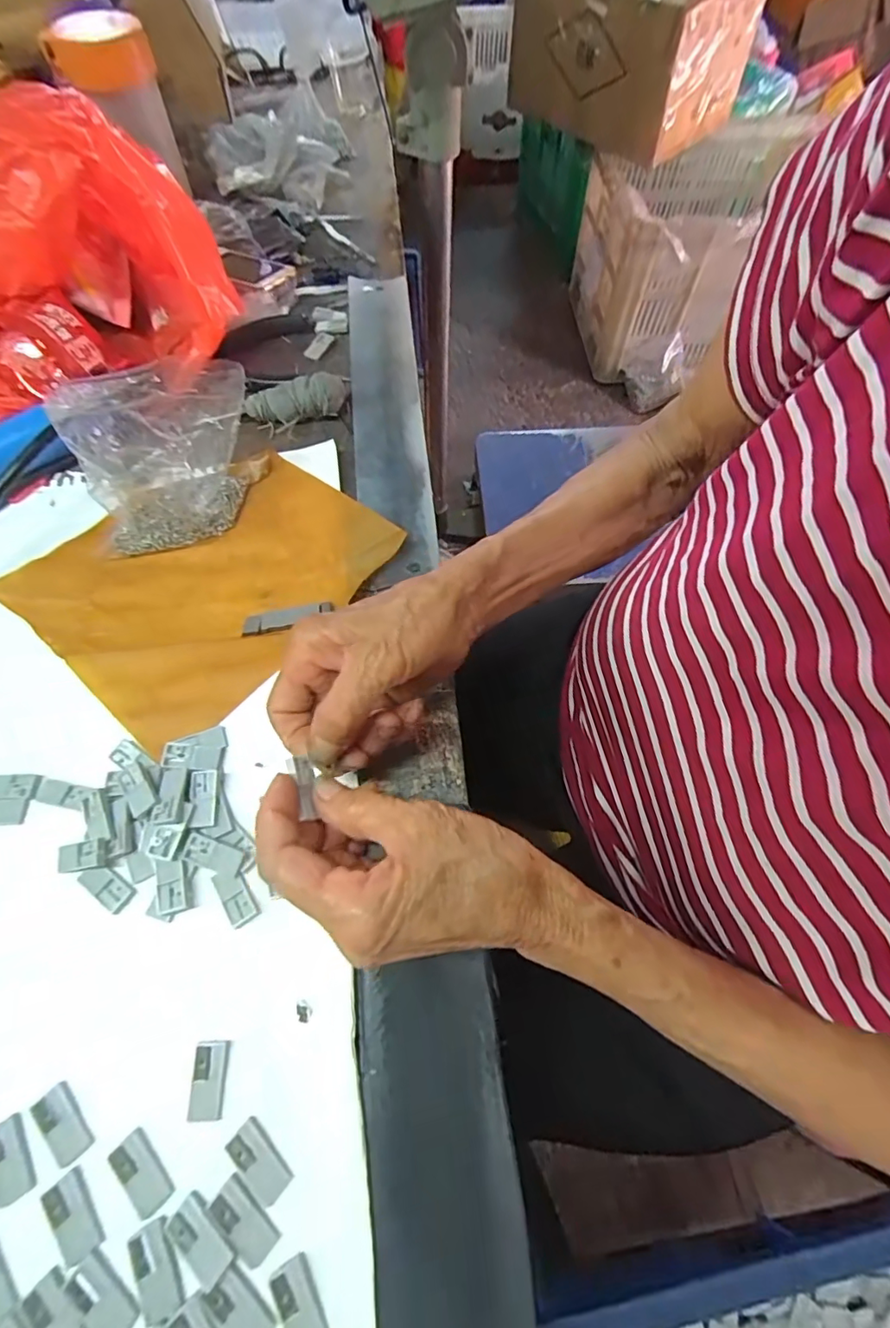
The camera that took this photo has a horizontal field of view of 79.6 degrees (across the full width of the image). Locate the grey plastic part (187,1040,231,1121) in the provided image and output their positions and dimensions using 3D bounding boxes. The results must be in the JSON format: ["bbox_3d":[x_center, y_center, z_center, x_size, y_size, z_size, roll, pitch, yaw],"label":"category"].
[{"bbox_3d":[-0.100,0.177,0.227,0.014,0.004,0.027,-4,64,-3],"label":"grey plastic part"}]

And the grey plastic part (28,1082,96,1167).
[{"bbox_3d":[-0.159,0.191,0.221,0.014,0.004,0.028,-38,70,-18],"label":"grey plastic part"}]

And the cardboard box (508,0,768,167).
[{"bbox_3d":[0.405,-1.322,1.159,0.377,0.281,0.385,38,69,16],"label":"cardboard box"}]

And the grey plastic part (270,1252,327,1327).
[{"bbox_3d":[-0.053,0.236,0.195,0.014,0.004,0.028,-27,67,-14],"label":"grey plastic part"}]

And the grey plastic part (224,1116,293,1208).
[{"bbox_3d":[-0.075,0.201,0.215,0.014,0.004,0.027,-42,71,-19],"label":"grey plastic part"}]

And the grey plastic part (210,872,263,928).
[{"bbox_3d":[-0.101,0.112,0.259,0.013,0.004,0.027,-32,68,-15],"label":"grey plastic part"}]

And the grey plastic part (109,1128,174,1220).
[{"bbox_3d":[-0.122,0.204,0.213,0.014,0.004,0.028,-39,70,-18],"label":"grey plastic part"}]

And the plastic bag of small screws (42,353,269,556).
[{"bbox_3d":[-0.172,-0.131,0.326,0.055,0.102,0.116,40,69,17],"label":"plastic bag of small screws"}]

